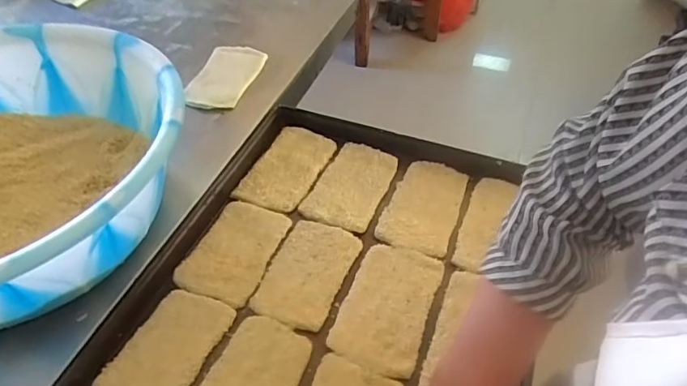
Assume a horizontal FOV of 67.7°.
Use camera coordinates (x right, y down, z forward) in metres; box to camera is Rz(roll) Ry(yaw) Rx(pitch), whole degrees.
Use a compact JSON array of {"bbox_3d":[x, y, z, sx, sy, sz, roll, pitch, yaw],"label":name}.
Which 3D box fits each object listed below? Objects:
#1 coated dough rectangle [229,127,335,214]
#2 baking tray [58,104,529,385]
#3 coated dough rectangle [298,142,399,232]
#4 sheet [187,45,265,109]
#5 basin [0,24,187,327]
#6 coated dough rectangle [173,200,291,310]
[{"bbox_3d":[-0.076,-0.036,0.700,0.084,0.010,0.147,21,52,16],"label":"coated dough rectangle"},{"bbox_3d":[-0.026,0.144,0.530,0.399,0.034,0.594,17,51,13],"label":"baking tray"},{"bbox_3d":[0.010,-0.014,0.677,0.089,0.005,0.145,19,52,15],"label":"coated dough rectangle"},{"bbox_3d":[-0.182,-0.176,0.775,0.086,0.011,0.146,14,53,14],"label":"sheet"},{"bbox_3d":[-0.364,-0.025,0.539,0.384,0.132,0.387,0,49,0],"label":"basin"},{"bbox_3d":[-0.130,0.067,0.612,0.091,0.008,0.134,17,51,13],"label":"coated dough rectangle"}]

